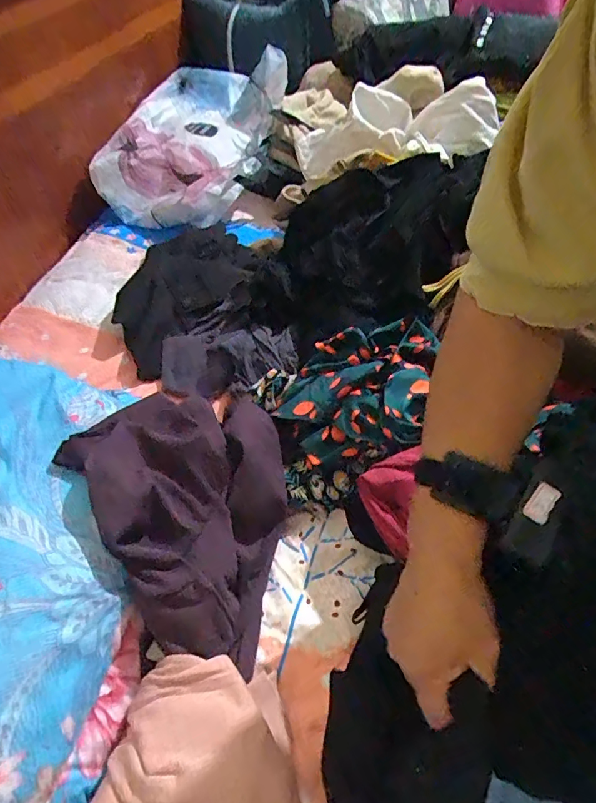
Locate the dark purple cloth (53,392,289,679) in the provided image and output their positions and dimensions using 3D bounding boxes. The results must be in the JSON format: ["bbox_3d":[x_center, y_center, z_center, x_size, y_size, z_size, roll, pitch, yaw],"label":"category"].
[{"bbox_3d":[-0.101,0.115,0.539,0.217,0.167,0.266,-32,55,-19],"label":"dark purple cloth"}]

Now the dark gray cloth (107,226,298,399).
[{"bbox_3d":[-0.166,-0.150,0.795,0.243,0.102,0.359,-16,51,-7],"label":"dark gray cloth"}]

